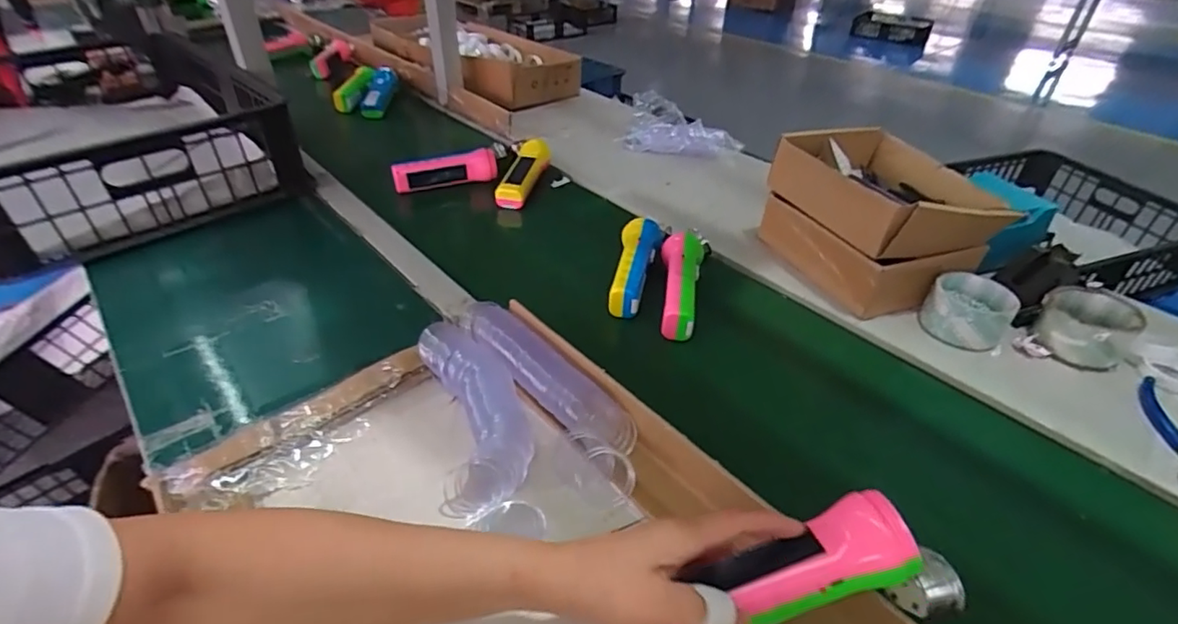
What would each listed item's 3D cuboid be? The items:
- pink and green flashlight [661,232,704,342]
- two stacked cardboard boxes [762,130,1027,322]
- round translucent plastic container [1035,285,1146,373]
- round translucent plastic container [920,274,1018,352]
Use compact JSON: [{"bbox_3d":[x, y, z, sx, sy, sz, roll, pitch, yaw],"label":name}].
[{"bbox_3d":[0.109,-0.036,0.679,0.055,0.052,0.175,7,38,6],"label":"pink and green flashlight"},{"bbox_3d":[0.357,-0.127,0.718,0.206,0.128,0.221,-13,40,-18],"label":"two stacked cardboard boxes"},{"bbox_3d":[0.542,0.017,0.630,0.095,0.048,0.088,-24,45,-30],"label":"round translucent plastic container"},{"bbox_3d":[0.426,0.000,0.647,0.086,0.051,0.083,-30,48,-35],"label":"round translucent plastic container"}]

